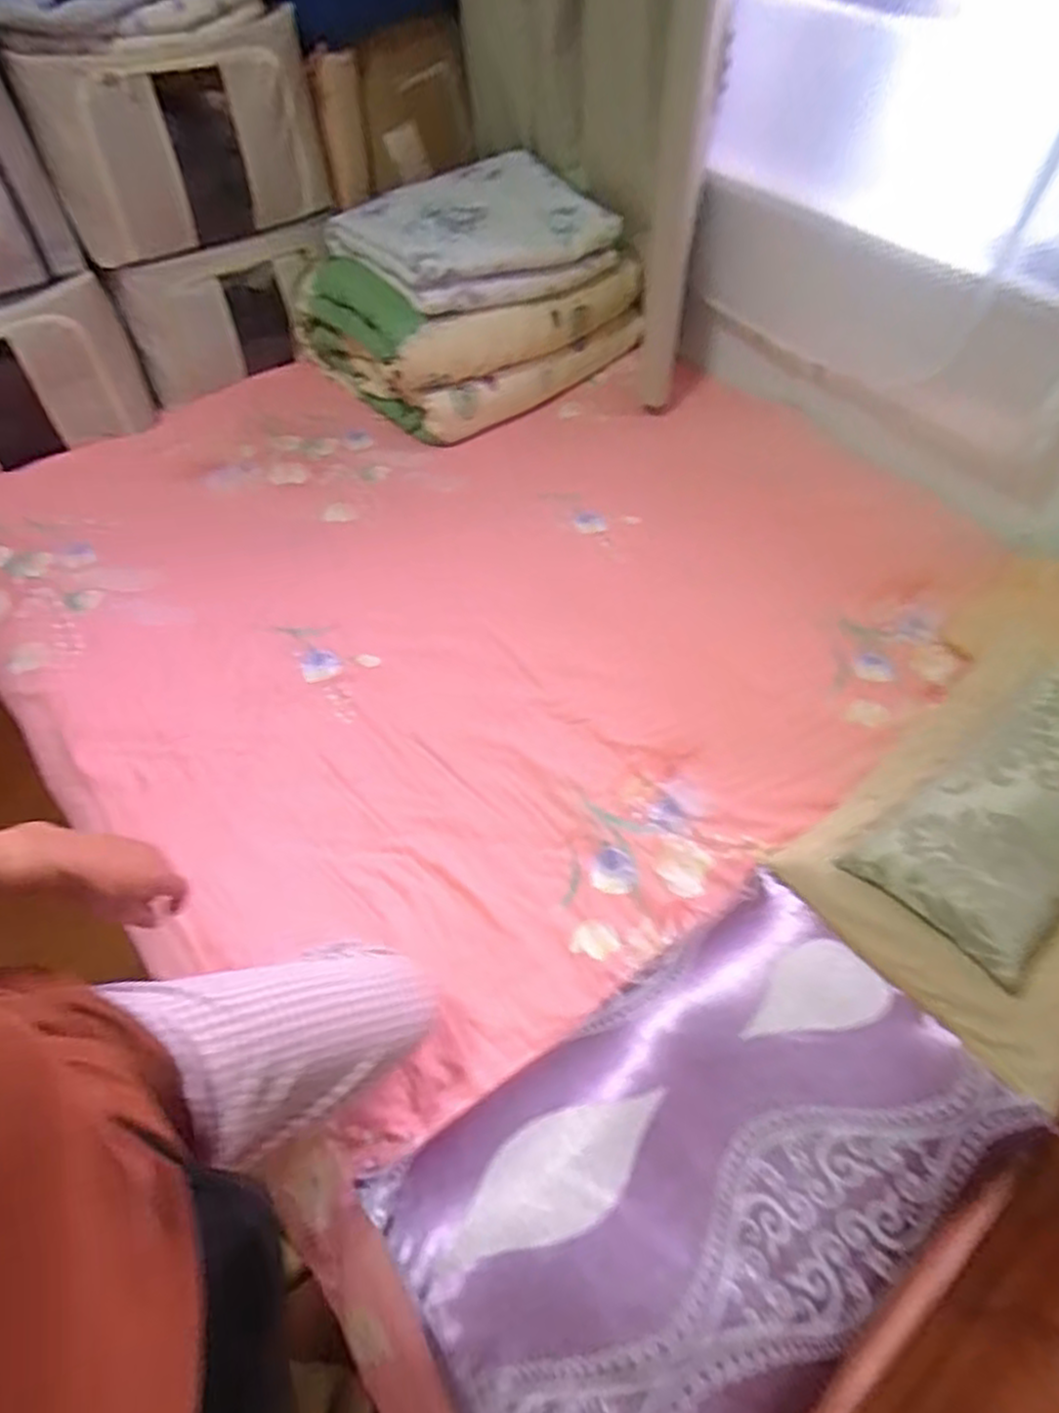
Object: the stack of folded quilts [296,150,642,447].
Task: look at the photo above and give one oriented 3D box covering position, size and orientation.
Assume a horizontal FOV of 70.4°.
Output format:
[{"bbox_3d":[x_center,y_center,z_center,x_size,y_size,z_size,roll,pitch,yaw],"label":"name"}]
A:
[{"bbox_3d":[-0.120,-0.896,1.619,0.603,0.308,0.470,-38,62,-25],"label":"stack of folded quilts"}]

